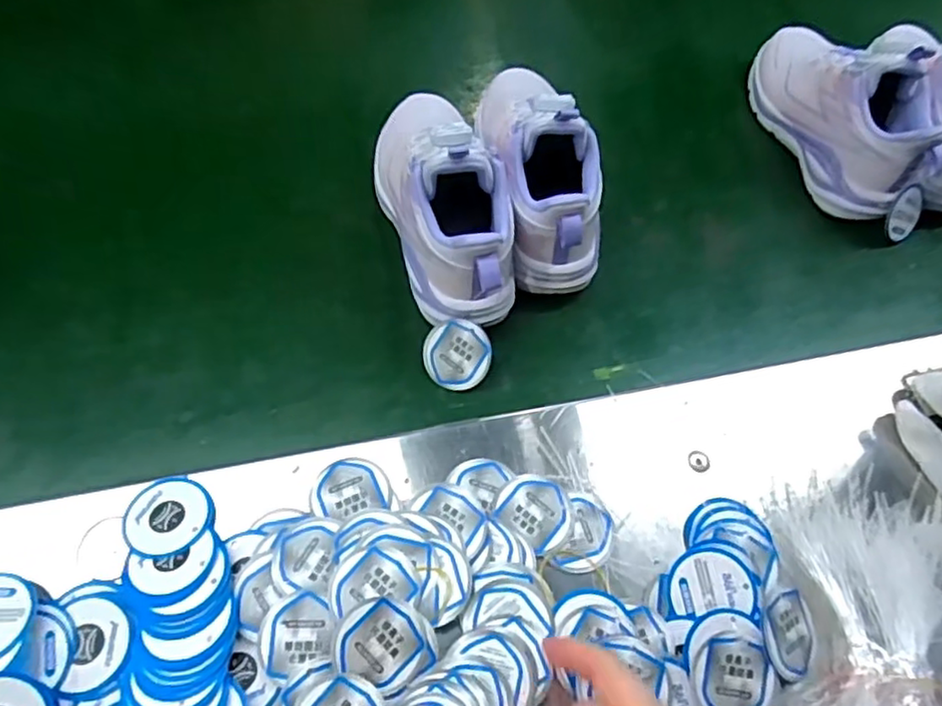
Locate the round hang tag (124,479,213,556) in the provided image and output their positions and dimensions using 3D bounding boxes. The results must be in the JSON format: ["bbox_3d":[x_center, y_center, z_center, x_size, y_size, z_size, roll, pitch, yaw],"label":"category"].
[{"bbox_3d":[-0.175,0.094,0.380,0.047,0.005,0.045,1,60,-2],"label":"round hang tag"}]

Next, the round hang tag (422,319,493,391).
[{"bbox_3d":[-0.010,0.001,0.465,0.049,0.007,0.049,1,94,18],"label":"round hang tag"}]

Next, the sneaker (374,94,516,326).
[{"bbox_3d":[-0.019,-0.108,0.476,0.073,0.121,0.173,-14,59,-14],"label":"sneaker"}]

